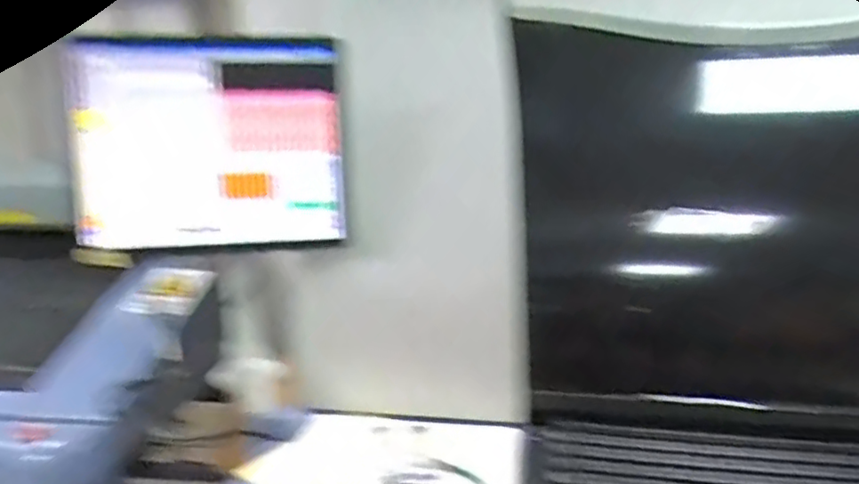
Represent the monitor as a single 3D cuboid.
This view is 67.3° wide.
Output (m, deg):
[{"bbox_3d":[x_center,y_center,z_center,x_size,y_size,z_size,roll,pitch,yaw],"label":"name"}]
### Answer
[{"bbox_3d":[-0.305,-0.132,0.903,0.361,0.284,0.077,0,9,1],"label":"monitor"}]

